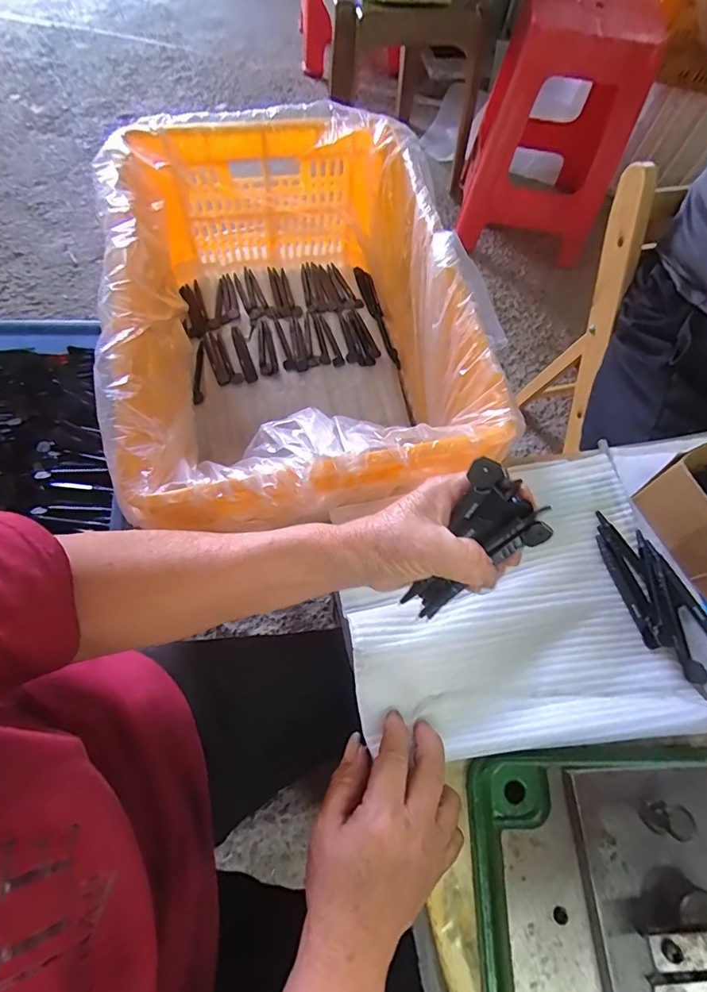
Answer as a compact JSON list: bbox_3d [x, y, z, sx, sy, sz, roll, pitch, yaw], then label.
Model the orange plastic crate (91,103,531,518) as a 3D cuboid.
[{"bbox_3d":[-0.070,-0.190,0.564,0.354,0.232,0.495,-9,67,-8],"label":"orange plastic crate"}]

